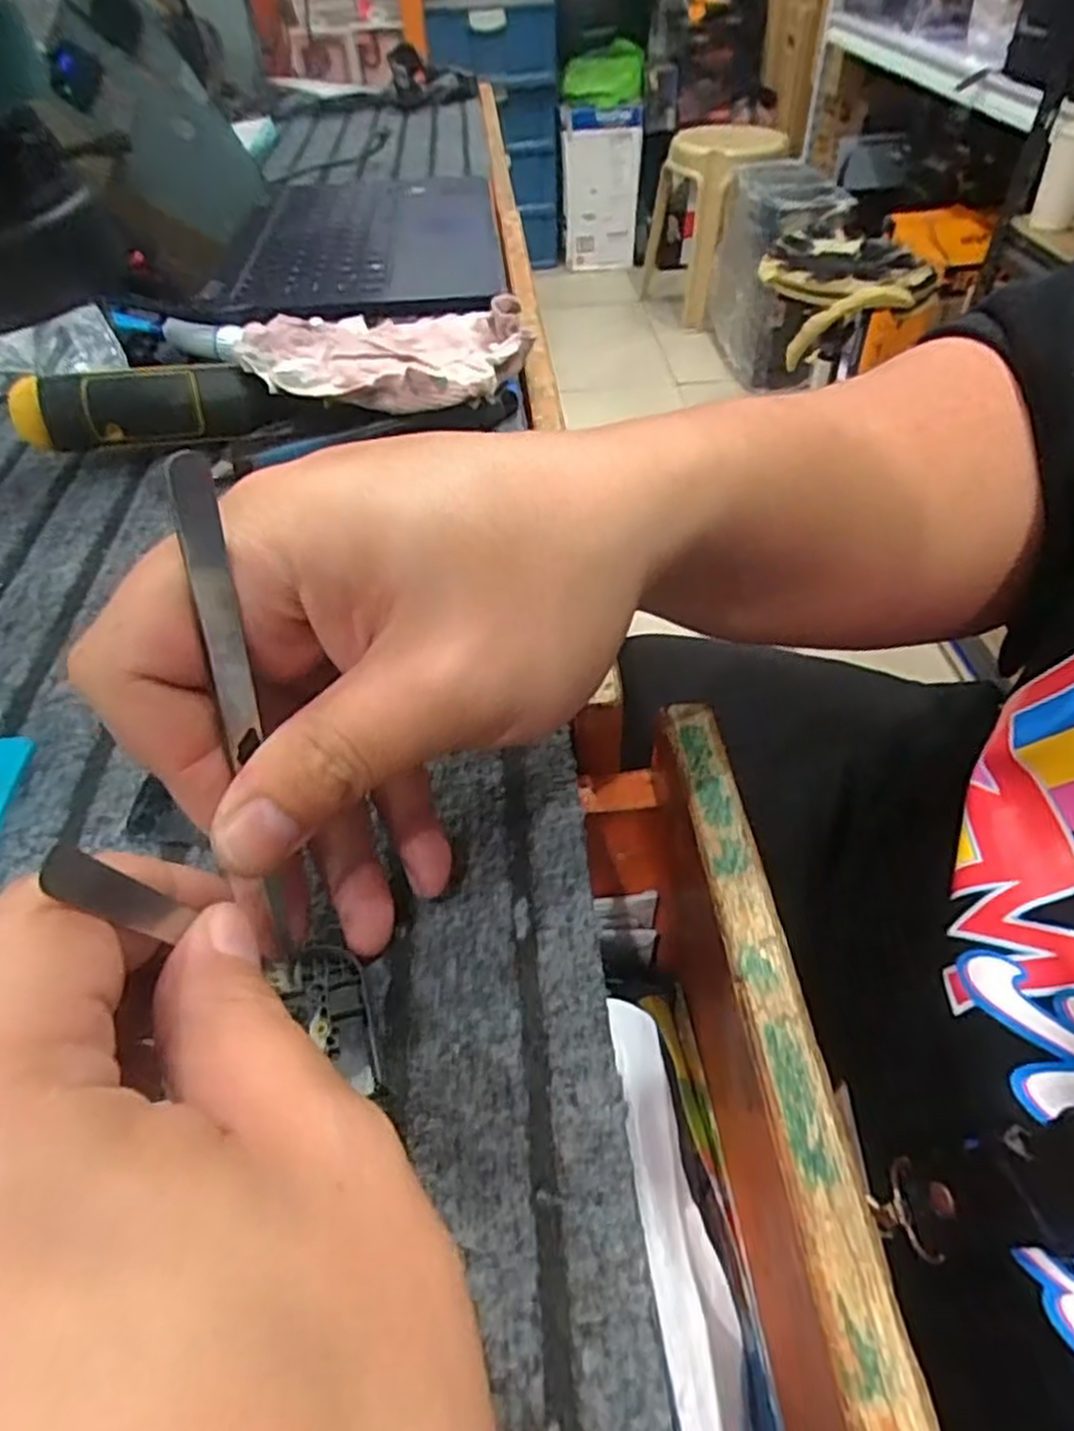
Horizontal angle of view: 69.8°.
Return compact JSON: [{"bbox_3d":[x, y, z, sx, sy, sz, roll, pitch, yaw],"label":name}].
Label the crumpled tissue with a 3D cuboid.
[{"bbox_3d":[-0.082,-0.204,0.422,0.149,0.030,0.140,-13,49,-9],"label":"crumpled tissue"}]

